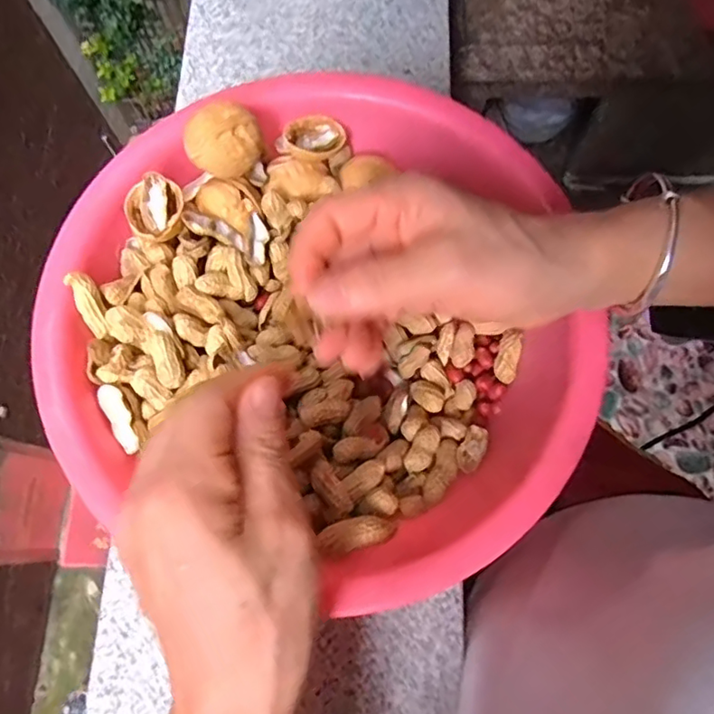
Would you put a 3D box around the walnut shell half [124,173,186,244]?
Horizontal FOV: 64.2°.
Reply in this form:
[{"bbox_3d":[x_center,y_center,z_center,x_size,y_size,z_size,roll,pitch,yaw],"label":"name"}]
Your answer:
[{"bbox_3d":[-0.103,-0.075,0.294,0.029,0.013,0.033,-25,73,-6],"label":"walnut shell half"}]

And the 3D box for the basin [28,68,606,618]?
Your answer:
[{"bbox_3d":[-0.020,-0.012,0.290,0.255,0.078,0.243,0,72,1],"label":"basin"}]

